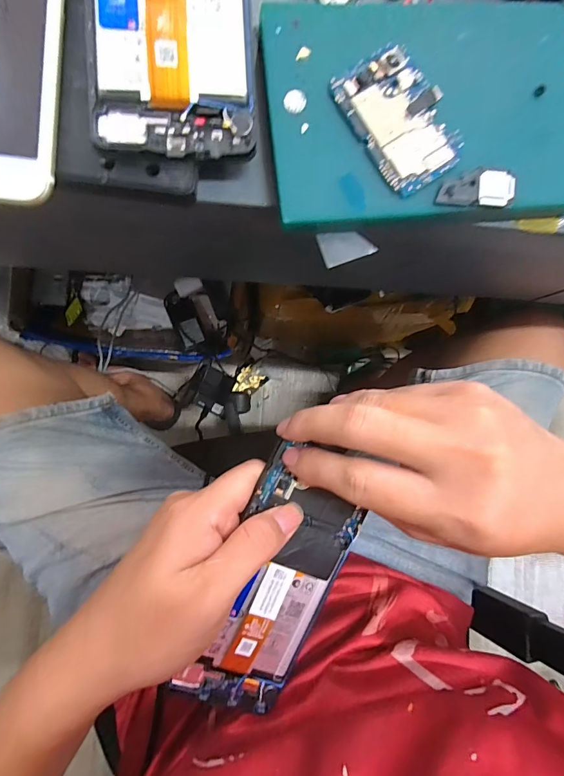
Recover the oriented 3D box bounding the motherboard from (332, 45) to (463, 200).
[{"bbox_3d":[0.058,-0.132,0.188,0.044,0.004,0.066,-34,92,-6],"label":"motherboard"}]

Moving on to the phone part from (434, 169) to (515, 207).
[{"bbox_3d":[0.098,-0.101,0.193,0.039,0.005,0.017,1,88,-6],"label":"phone part"}]

